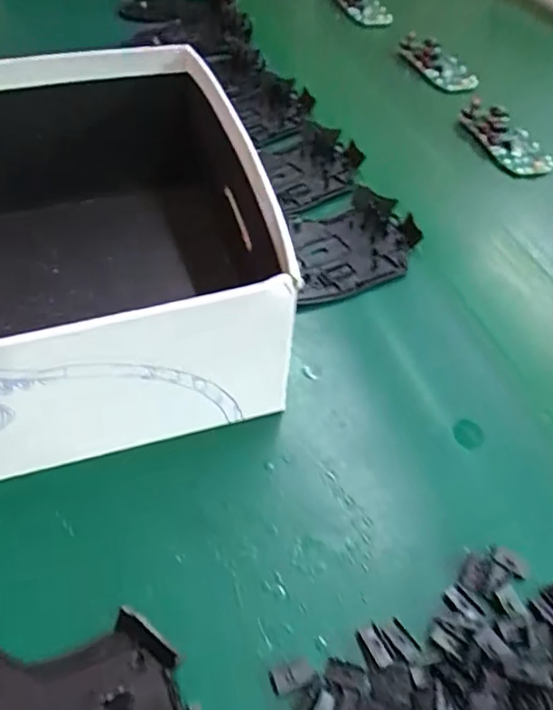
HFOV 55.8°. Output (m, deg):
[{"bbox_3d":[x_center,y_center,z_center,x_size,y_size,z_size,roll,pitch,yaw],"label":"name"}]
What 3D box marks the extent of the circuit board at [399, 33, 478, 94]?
[{"bbox_3d":[0.160,-0.284,0.506,0.046,0.015,0.096,-11,54,-13],"label":"circuit board"}]

